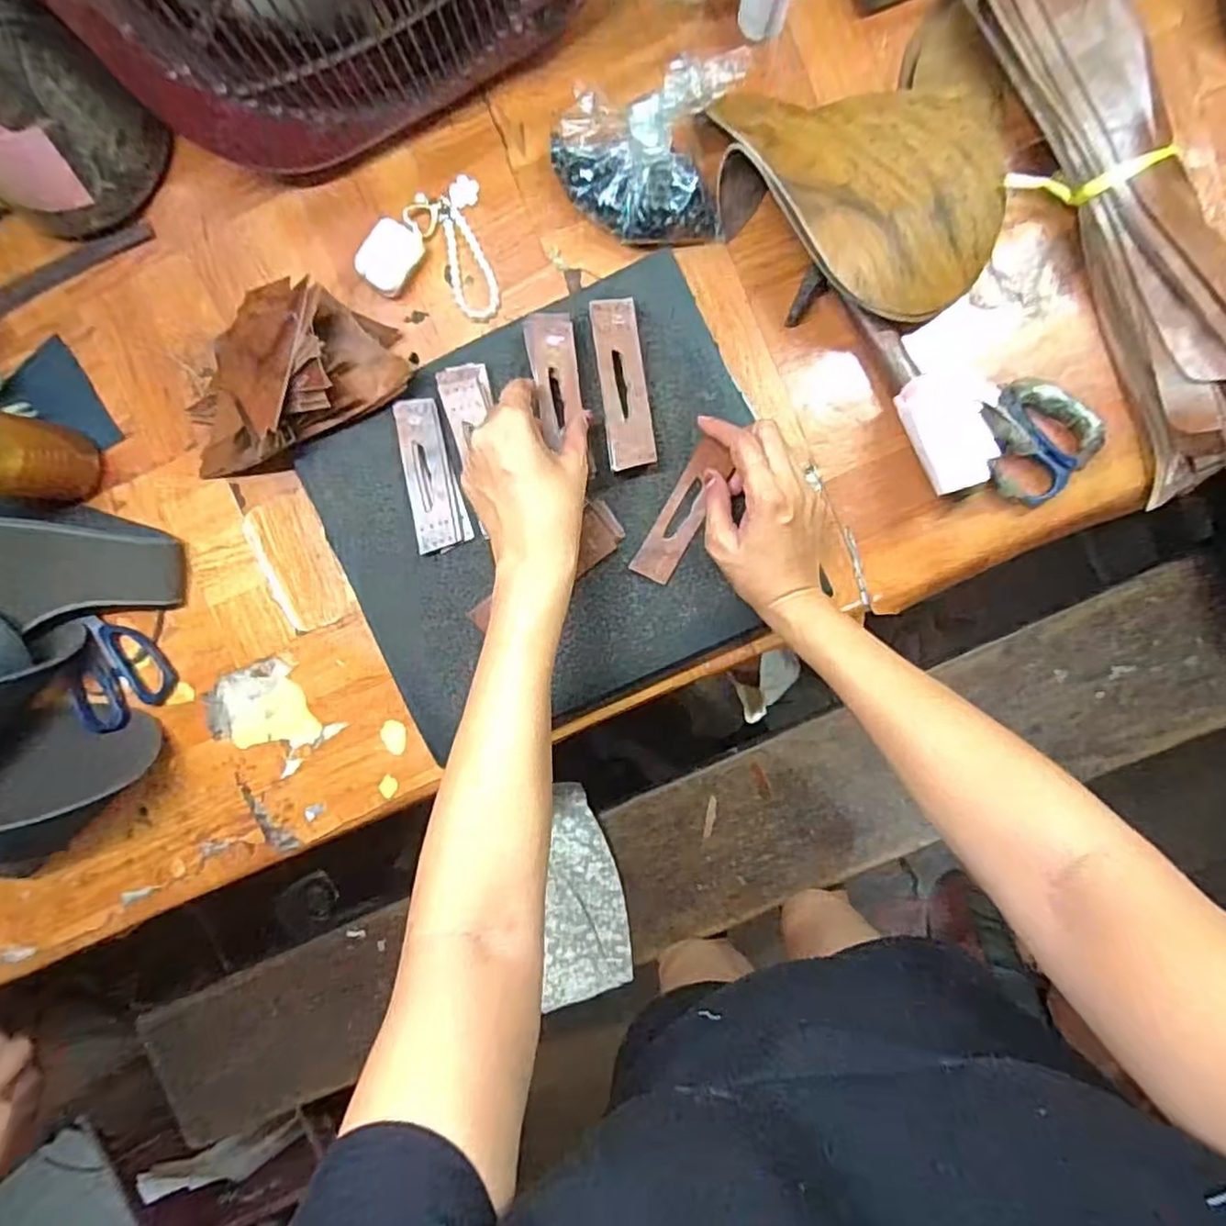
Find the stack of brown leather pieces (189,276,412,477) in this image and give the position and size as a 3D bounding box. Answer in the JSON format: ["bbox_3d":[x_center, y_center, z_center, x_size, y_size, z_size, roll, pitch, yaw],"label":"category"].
[{"bbox_3d":[-0.262,-0.182,0.505,0.194,0.072,0.121,-26,90,5],"label":"stack of brown leather pieces"}]

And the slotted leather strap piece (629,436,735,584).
[{"bbox_3d":[0.053,-0.075,0.499,0.033,0.011,0.108,27,101,3],"label":"slotted leather strap piece"}]

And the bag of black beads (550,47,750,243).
[{"bbox_3d":[0.021,-0.334,0.484,0.136,0.065,0.106,1,93,4],"label":"bag of black beads"}]

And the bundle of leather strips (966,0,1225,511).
[{"bbox_3d":[0.366,-0.289,0.465,0.094,0.043,0.419,-21,91,5],"label":"bundle of leather strips"}]

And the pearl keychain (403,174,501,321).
[{"bbox_3d":[-0.116,-0.288,0.522,0.057,0.010,0.106,-28,90,5],"label":"pearl keychain"}]

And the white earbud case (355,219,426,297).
[{"bbox_3d":[-0.176,-0.280,0.520,0.038,0.019,0.052,32,94,2],"label":"white earbud case"}]

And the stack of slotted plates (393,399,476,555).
[{"bbox_3d":[-0.141,-0.106,0.510,0.040,0.004,0.114,-13,95,3],"label":"stack of slotted plates"}]

